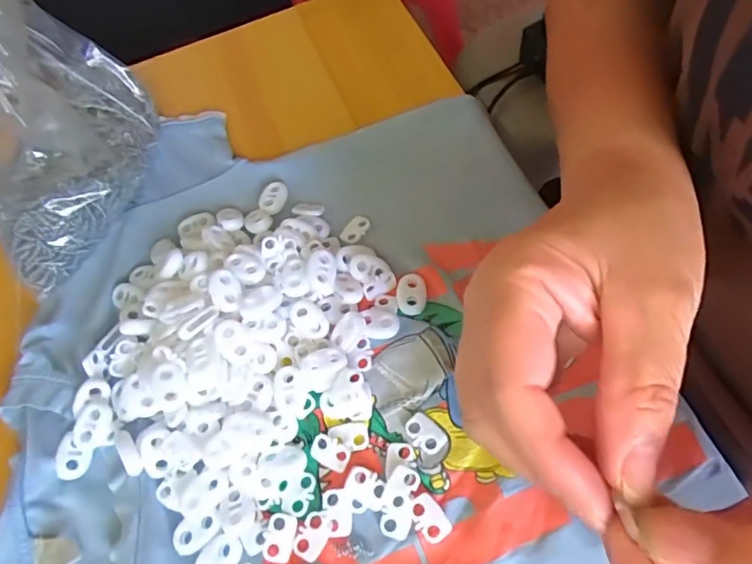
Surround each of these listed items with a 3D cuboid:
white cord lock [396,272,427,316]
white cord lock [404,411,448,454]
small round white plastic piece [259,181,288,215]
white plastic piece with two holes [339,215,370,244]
[{"bbox_3d":[0.018,0.006,0.269,0.015,0.004,0.023,-4,61,6],"label":"white cord lock"},{"bbox_3d":[0.022,0.067,0.236,0.013,0.004,0.019,-43,64,-15],"label":"white cord lock"},{"bbox_3d":[-0.060,-0.051,0.311,0.016,0.004,0.022,22,67,19],"label":"small round white plastic piece"},{"bbox_3d":[-0.012,-0.030,0.295,0.012,0.004,0.019,29,69,22],"label":"white plastic piece with two holes"}]

